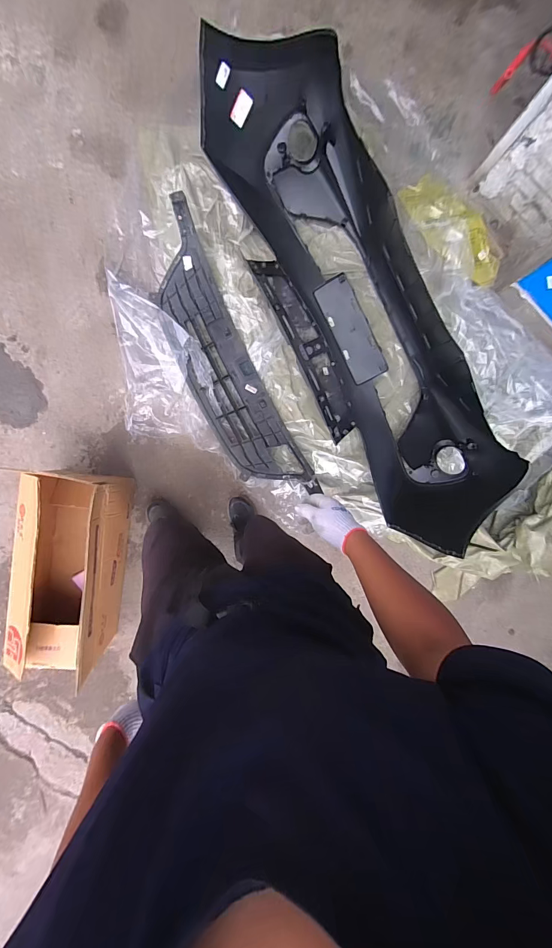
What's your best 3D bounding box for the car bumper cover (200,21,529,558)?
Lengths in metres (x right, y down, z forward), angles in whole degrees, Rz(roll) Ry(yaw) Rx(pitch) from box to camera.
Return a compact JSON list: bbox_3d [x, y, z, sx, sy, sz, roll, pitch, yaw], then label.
[{"bbox_3d":[0.332,-0.595,1.272,0.505,0.390,1.638,-28,93,-4],"label":"car bumper cover"}]

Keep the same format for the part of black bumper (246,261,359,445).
[{"bbox_3d":[0.150,-0.508,1.409,0.184,0.136,0.754,-27,93,-4],"label":"part of black bumper"}]

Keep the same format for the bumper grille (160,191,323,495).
[{"bbox_3d":[-0.198,-0.410,1.353,0.282,0.178,1.088,-24,98,-4],"label":"bumper grille"}]

